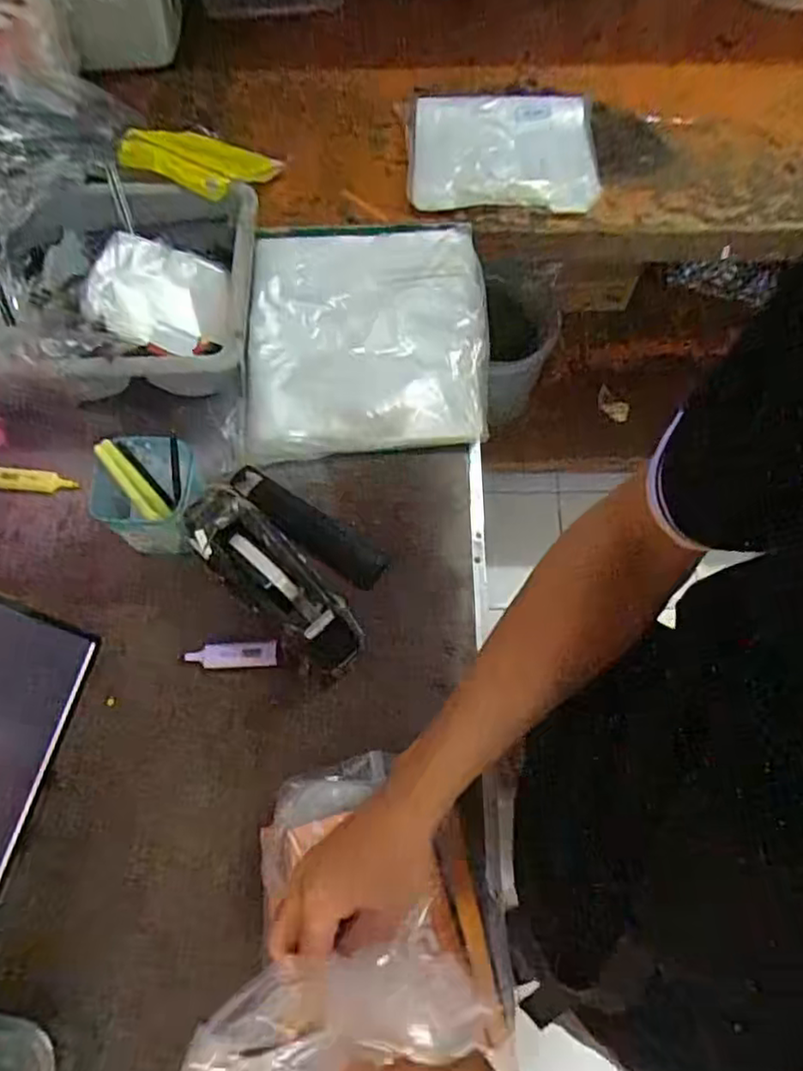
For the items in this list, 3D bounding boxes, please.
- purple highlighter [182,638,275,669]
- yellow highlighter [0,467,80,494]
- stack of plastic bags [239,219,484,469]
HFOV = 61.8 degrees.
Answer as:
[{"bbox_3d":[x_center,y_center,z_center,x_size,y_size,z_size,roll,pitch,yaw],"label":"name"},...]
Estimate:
[{"bbox_3d":[-0.174,0.122,0.689,0.092,0.012,0.025,-2,67,-2],"label":"purple highlighter"},{"bbox_3d":[-0.424,-0.065,0.770,0.098,0.014,0.027,5,66,-17],"label":"yellow highlighter"},{"bbox_3d":[-0.045,-0.256,0.821,0.285,0.050,0.328,-3,67,-2],"label":"stack of plastic bags"}]

